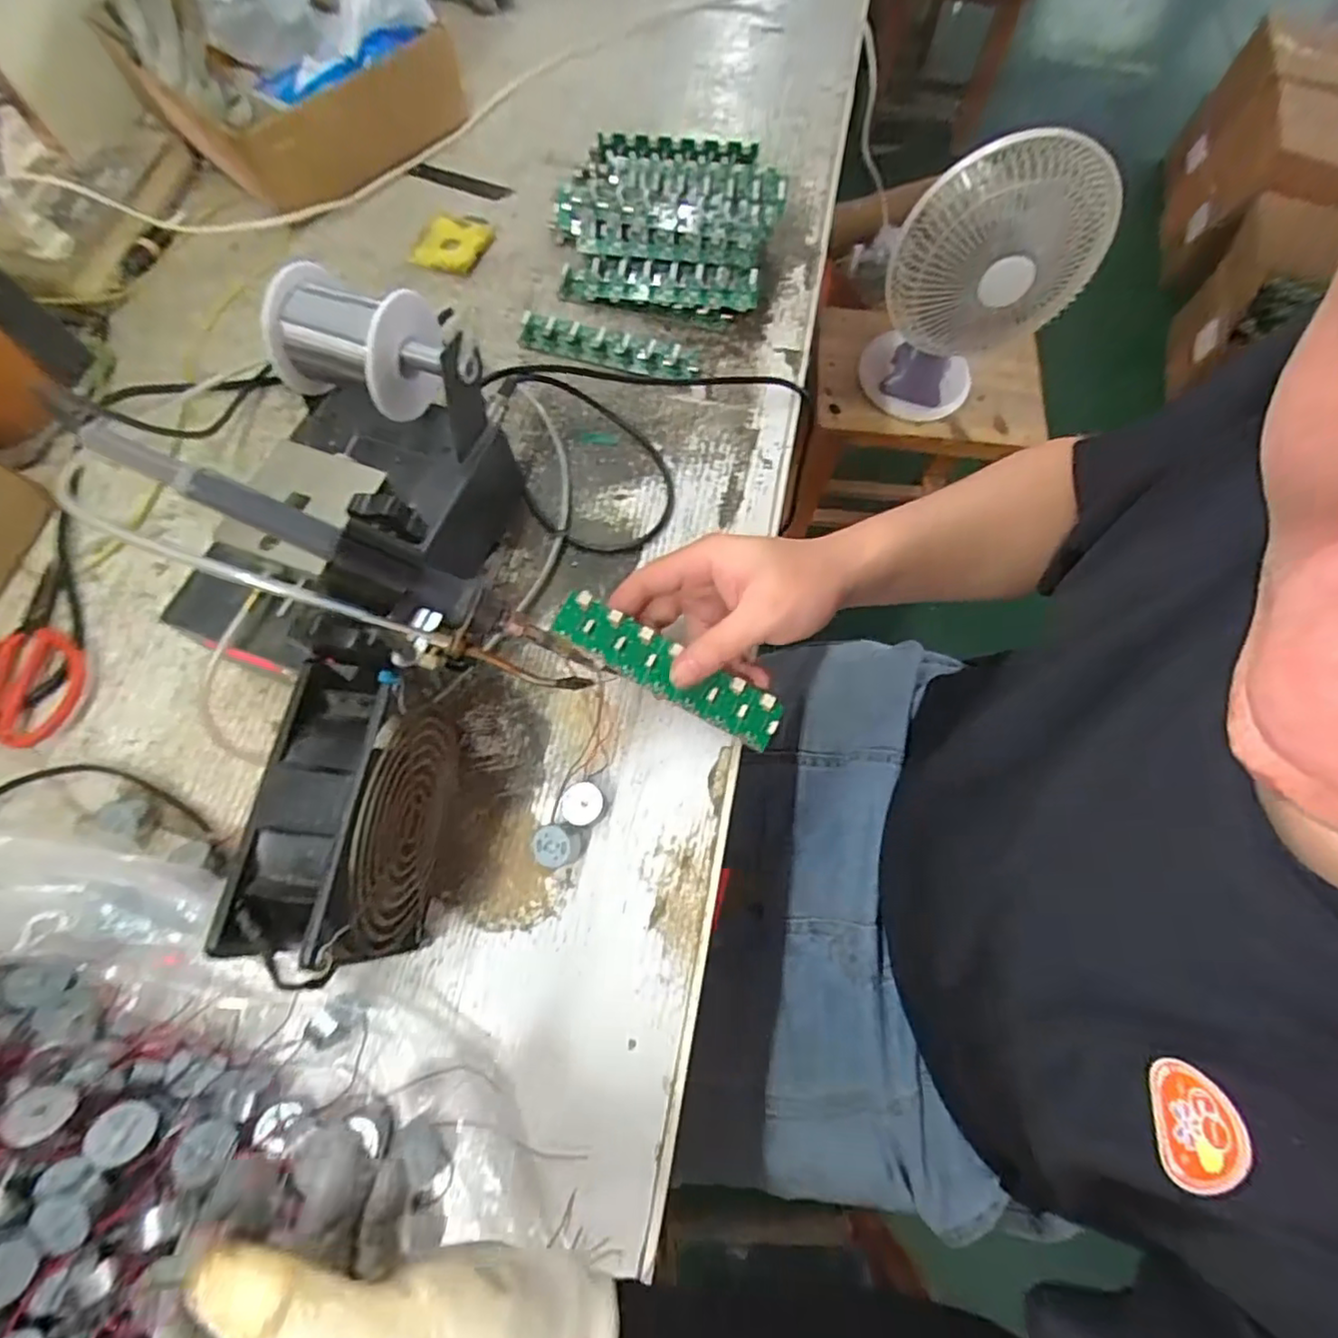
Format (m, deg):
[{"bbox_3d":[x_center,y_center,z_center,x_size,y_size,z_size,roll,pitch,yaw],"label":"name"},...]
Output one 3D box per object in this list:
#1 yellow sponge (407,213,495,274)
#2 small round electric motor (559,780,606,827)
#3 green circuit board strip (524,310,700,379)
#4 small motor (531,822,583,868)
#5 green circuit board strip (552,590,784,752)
[{"bbox_3d":[-0.179,-0.354,0.528,0.054,0.011,0.056,17,69,4],"label":"yellow sponge"},{"bbox_3d":[-0.049,0.078,0.365,0.025,0.011,0.024,0,71,-1],"label":"small round electric motor"},{"bbox_3d":[-0.047,-0.249,0.488,0.138,0.017,0.026,15,69,3],"label":"green circuit board strip"},{"bbox_3d":[-0.062,0.098,0.354,0.026,0.018,0.023,-6,69,-5],"label":"small motor"},{"bbox_3d":[0.000,0.001,0.358,0.136,0.005,0.030,29,84,-4],"label":"green circuit board strip"}]

